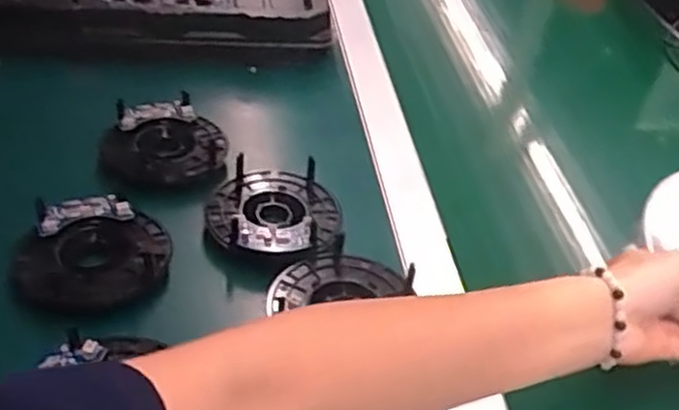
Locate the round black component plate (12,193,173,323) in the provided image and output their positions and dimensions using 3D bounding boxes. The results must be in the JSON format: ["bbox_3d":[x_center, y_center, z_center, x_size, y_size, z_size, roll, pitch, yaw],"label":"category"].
[{"bbox_3d":[-0.171,0.034,0.514,0.101,0.031,0.088,-12,43,-22],"label":"round black component plate"}]

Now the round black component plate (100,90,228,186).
[{"bbox_3d":[-0.143,-0.052,0.608,0.097,0.018,0.097,4,39,-4],"label":"round black component plate"}]

